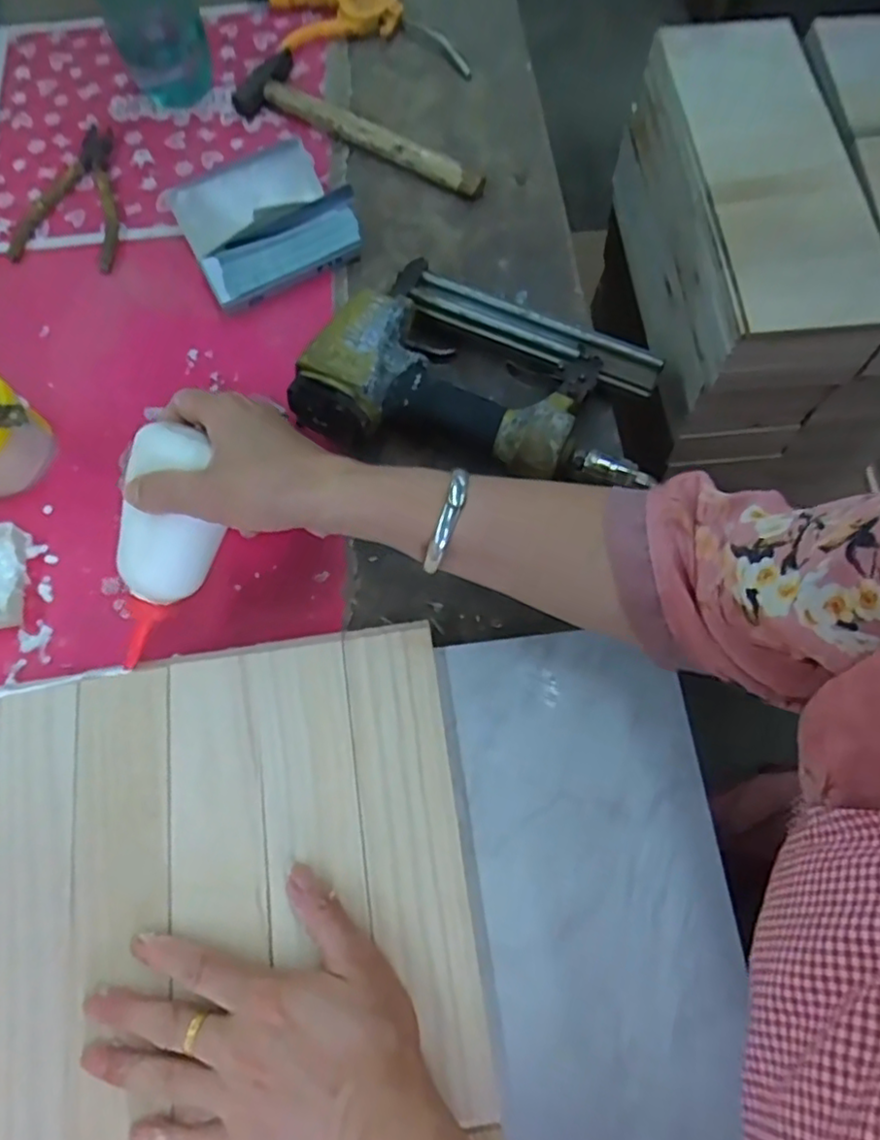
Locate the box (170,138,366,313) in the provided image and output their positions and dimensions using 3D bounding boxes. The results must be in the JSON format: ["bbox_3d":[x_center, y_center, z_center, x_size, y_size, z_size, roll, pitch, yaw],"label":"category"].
[{"bbox_3d":[-0.149,-0.299,0.554,0.131,0.025,0.144,-28,73,-8],"label":"box"}]

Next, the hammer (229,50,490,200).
[{"bbox_3d":[-0.065,-0.403,0.585,0.254,0.022,0.072,26,74,10],"label":"hammer"}]

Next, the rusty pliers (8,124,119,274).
[{"bbox_3d":[-0.315,-0.333,0.577,0.088,0.008,0.153,6,71,4],"label":"rusty pliers"}]

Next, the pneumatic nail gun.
[{"bbox_3d":[0.036,-0.147,0.476,0.243,0.058,0.160,15,72,7],"label":"pneumatic nail gun"}]

